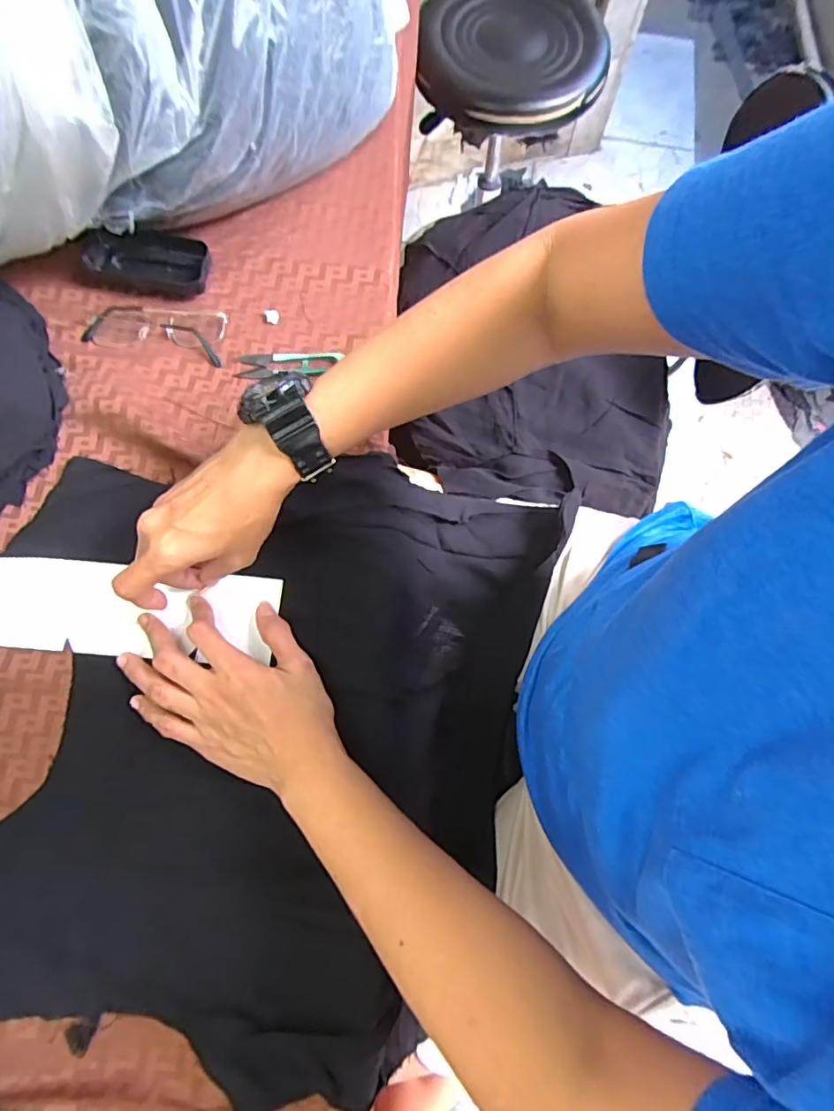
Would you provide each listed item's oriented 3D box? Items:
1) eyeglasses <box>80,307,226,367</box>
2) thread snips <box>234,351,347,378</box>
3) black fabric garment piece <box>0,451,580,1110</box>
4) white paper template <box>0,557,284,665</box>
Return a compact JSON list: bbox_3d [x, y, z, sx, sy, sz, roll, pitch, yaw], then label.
[{"bbox_3d":[-0.239,-0.208,0.478,0.122,0.023,0.043,9,73,3],"label":"eyeglasses"},{"bbox_3d":[-0.117,-0.175,0.477,0.094,0.006,0.026,-3,72,-1],"label":"thread snips"},{"bbox_3d":[-0.097,0.135,0.464,0.404,0.183,0.442,9,73,3],"label":"black fabric garment piece"},{"bbox_3d":[-0.227,0.041,0.413,0.229,0.005,0.072,2,72,-2],"label":"white paper template"}]

